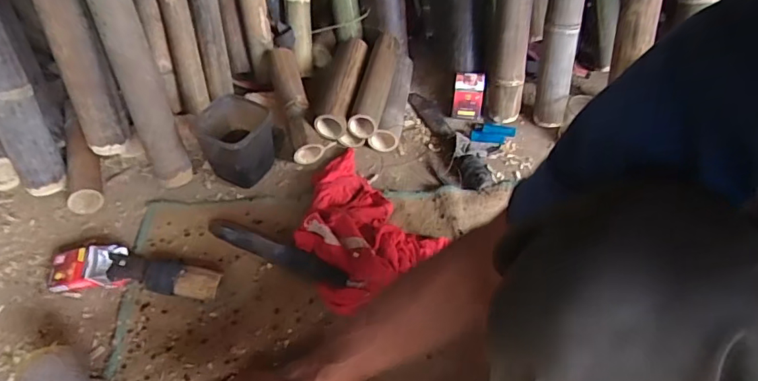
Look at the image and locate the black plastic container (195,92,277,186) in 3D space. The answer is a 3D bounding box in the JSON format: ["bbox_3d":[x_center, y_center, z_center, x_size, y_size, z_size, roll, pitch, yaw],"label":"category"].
[{"bbox_3d":[-0.258,-0.092,0.906,0.128,0.127,0.120,33,55,16],"label":"black plastic container"}]

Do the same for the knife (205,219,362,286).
[{"bbox_3d":[-0.154,0.098,0.797,0.285,0.031,0.032,22,51,16],"label":"knife"}]

